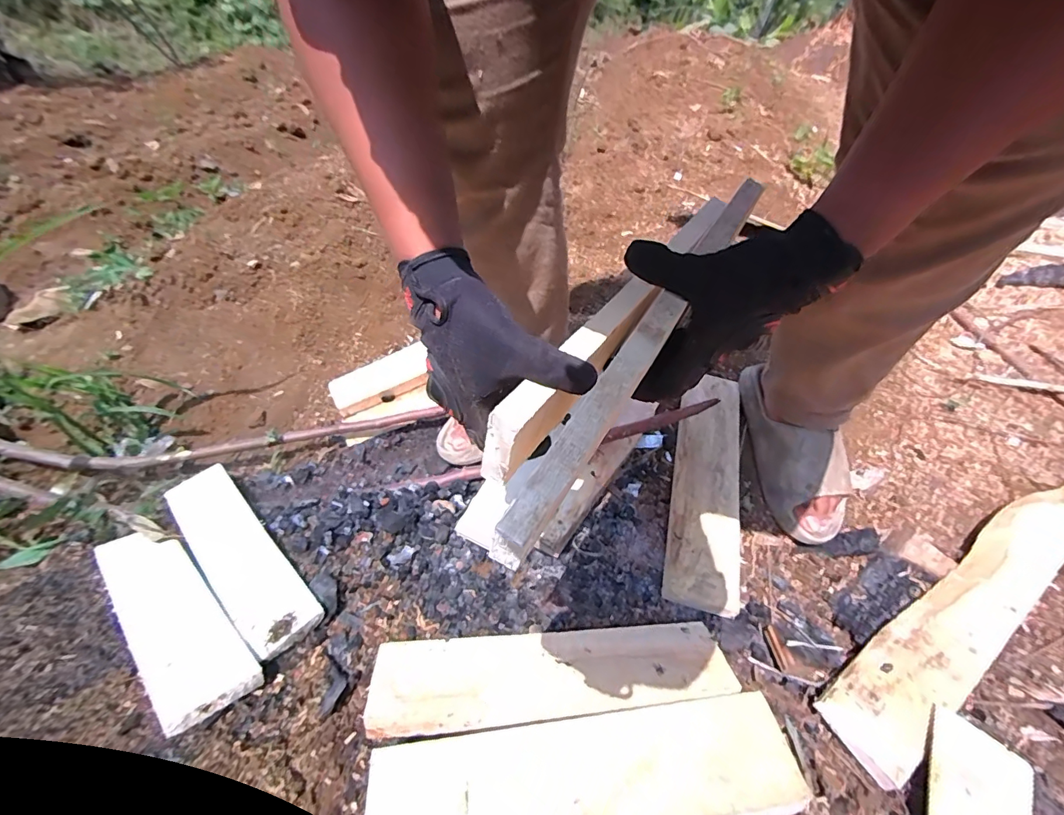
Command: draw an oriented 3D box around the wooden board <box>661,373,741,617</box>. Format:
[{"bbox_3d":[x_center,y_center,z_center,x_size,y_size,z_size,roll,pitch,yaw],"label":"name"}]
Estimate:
[{"bbox_3d":[0.257,0.104,0.676,0.093,0.018,0.370,13,55,7],"label":"wooden board"}]

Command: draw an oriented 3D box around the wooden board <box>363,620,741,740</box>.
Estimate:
[{"bbox_3d":[0.022,0.292,0.500,0.377,0.023,0.100,-2,21,-6],"label":"wooden board"}]

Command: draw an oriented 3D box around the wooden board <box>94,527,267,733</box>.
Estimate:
[{"bbox_3d":[-0.477,0.261,0.598,0.373,0.021,0.090,20,29,37],"label":"wooden board"}]

